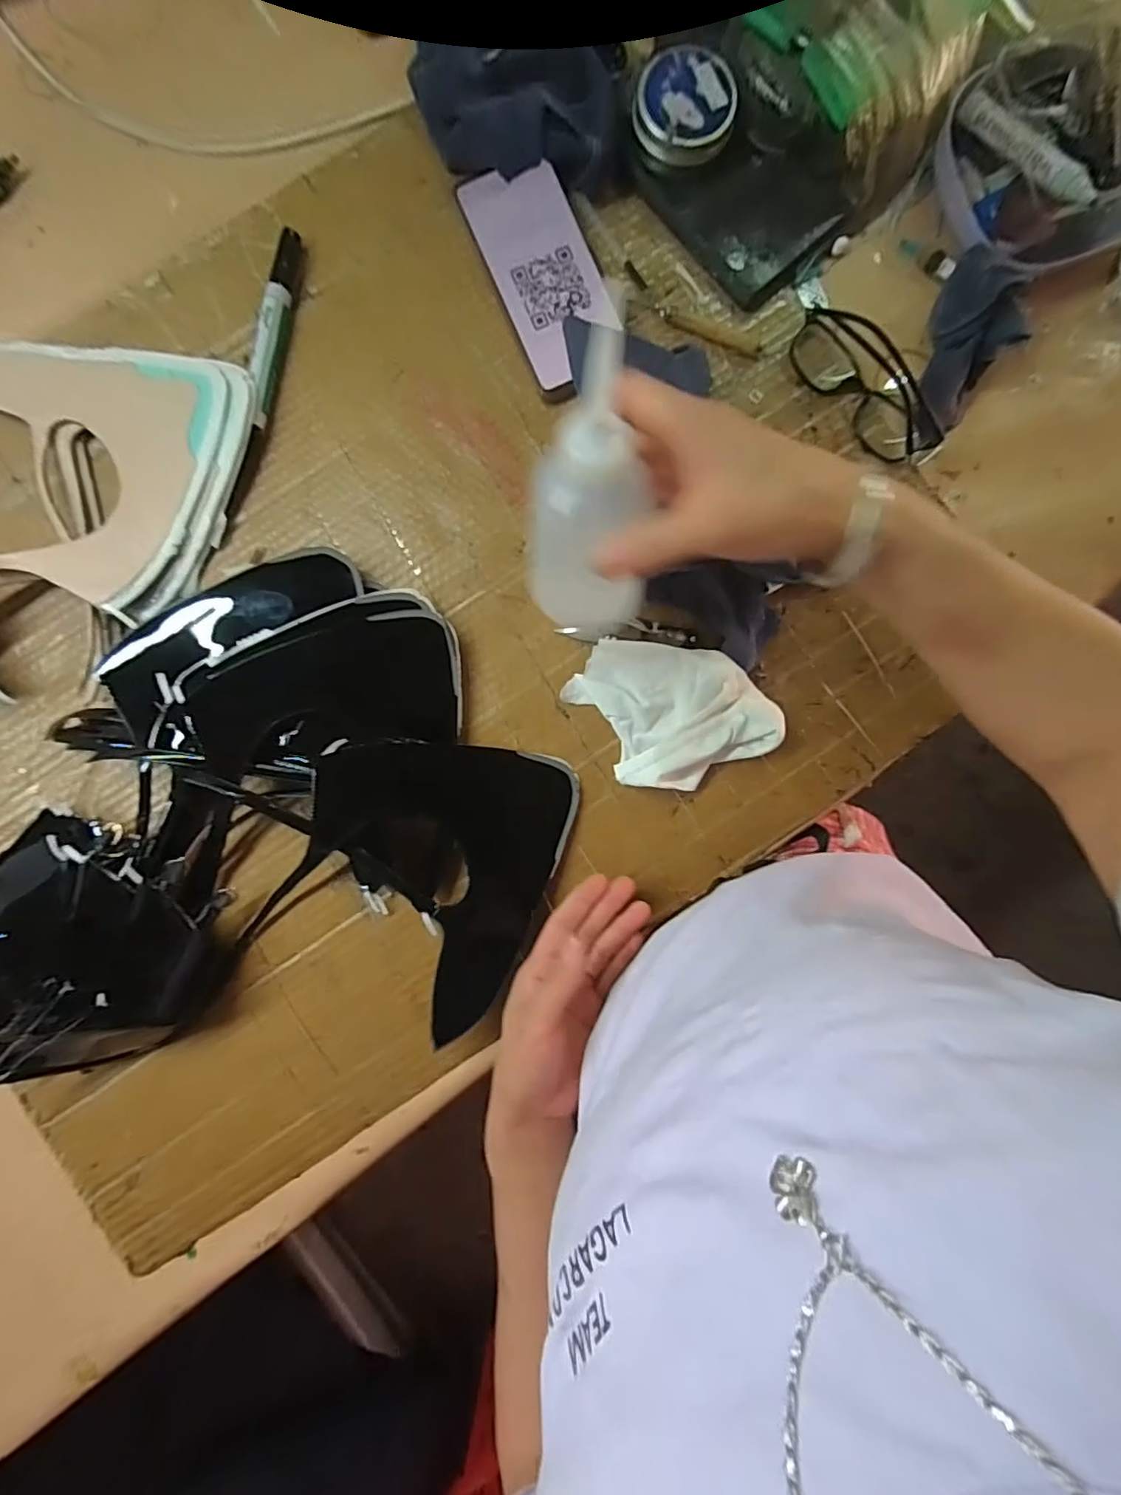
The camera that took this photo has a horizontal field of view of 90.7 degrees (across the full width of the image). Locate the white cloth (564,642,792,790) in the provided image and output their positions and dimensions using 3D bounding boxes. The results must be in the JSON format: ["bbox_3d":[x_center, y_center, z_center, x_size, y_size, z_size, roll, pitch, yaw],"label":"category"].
[{"bbox_3d":[0.081,-0.022,0.401,0.149,0.023,0.100,7,90,-1],"label":"white cloth"}]

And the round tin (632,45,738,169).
[{"bbox_3d":[0.084,-0.433,0.374,0.066,0.015,0.059,5,102,-1],"label":"round tin"}]

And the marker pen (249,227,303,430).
[{"bbox_3d":[-0.207,-0.299,0.397,0.015,0.017,0.139,10,90,-1],"label":"marker pen"}]

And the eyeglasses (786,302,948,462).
[{"bbox_3d":[0.218,-0.260,0.396,0.040,0.034,0.129,-43,91,-1],"label":"eyeglasses"}]

